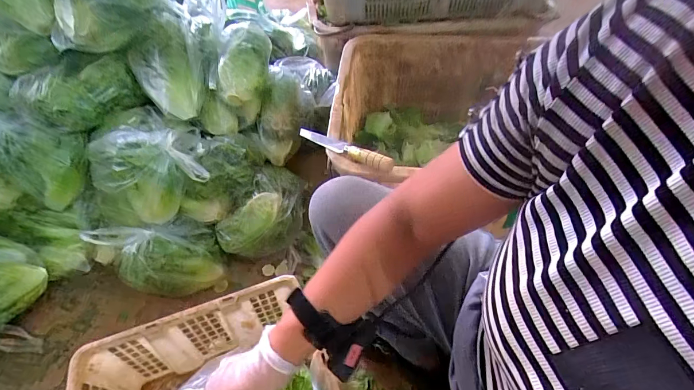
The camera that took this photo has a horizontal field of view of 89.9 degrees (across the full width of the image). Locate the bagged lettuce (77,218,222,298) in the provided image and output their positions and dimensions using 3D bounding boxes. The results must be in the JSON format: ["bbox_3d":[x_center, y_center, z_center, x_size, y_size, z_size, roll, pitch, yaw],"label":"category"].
[{"bbox_3d":[-0.412,0.134,0.772,0.235,0.155,0.127,-15,52,-10],"label":"bagged lettuce"}]

